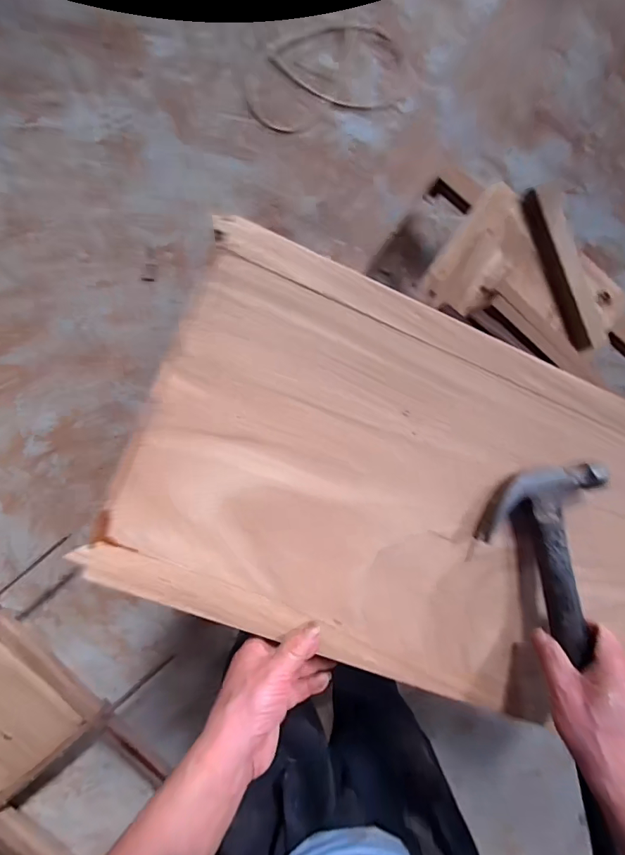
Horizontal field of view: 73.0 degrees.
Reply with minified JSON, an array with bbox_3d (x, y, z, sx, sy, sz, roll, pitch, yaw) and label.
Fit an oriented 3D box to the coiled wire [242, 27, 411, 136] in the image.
[{"bbox_3d":[0.027,-0.913,1.105,0.415,0.020,0.206,-16,108,-2],"label":"coiled wire"}]

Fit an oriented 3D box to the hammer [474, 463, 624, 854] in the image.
[{"bbox_3d":[0.243,0.239,0.392,0.114,0.039,0.396,-7,85,-6],"label":"hammer"}]

